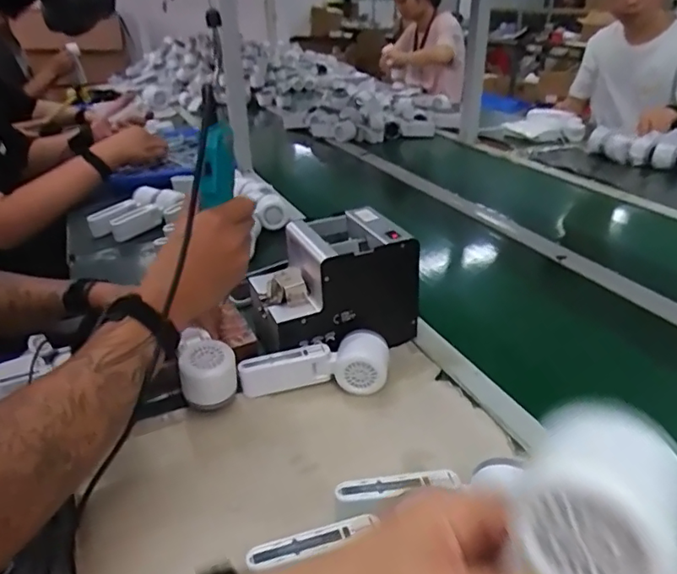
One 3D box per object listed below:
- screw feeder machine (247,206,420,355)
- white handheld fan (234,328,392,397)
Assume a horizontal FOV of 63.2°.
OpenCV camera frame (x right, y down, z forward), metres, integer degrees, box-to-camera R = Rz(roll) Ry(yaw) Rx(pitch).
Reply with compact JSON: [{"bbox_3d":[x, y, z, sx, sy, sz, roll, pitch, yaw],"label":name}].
[{"bbox_3d":[-0.010,0.004,0.695,0.185,0.150,0.125,-13,30,-22],"label":"screw feeder machine"},{"bbox_3d":[-0.026,0.087,0.631,0.165,0.067,0.043,-1,28,1],"label":"white handheld fan"}]

